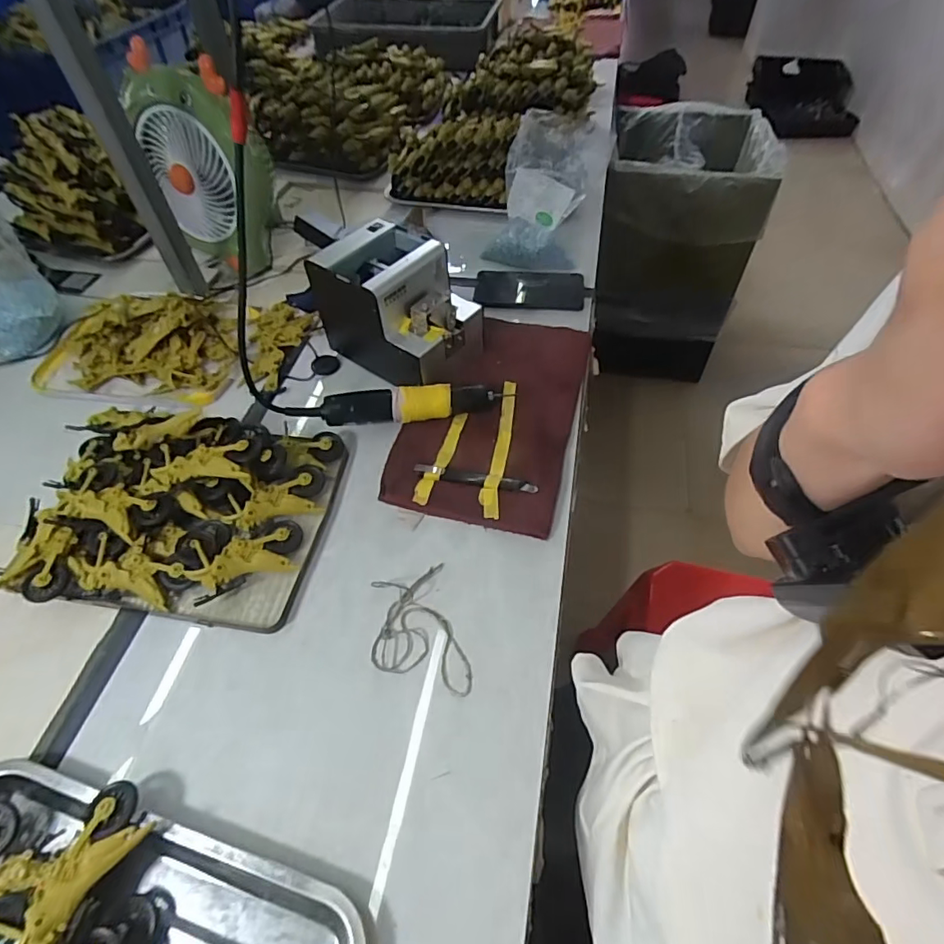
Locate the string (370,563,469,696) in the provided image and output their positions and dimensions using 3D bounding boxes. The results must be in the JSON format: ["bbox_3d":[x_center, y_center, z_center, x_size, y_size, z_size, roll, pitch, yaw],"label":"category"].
[{"bbox_3d":[-0.055,0.154,0.504,0.084,0.011,0.129,-13,55,-8],"label":"string"}]

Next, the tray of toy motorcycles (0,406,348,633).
[{"bbox_3d":[-0.314,0.023,0.569,0.301,0.073,0.247,5,54,5],"label":"tray of toy motorcycles"}]

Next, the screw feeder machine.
[{"bbox_3d":[-0.093,-0.213,0.686,0.181,0.139,0.123,32,61,22],"label":"screw feeder machine"}]

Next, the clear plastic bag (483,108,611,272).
[{"bbox_3d":[0.124,-0.446,0.849,0.155,0.151,0.195,15,56,12],"label":"clear plastic bag"}]

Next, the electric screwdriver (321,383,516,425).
[{"bbox_3d":[-0.070,-0.085,0.648,0.212,0.050,0.032,-12,55,-7],"label":"electric screwdriver"}]

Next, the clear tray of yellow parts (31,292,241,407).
[{"bbox_3d":[-0.455,-0.191,0.734,0.270,0.049,0.202,4,54,4],"label":"clear tray of yellow parts"}]

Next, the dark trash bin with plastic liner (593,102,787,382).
[{"bbox_3d":[0.605,-0.697,1.645,0.411,0.607,0.528,10,53,9],"label":"dark trash bin with plastic liner"}]

